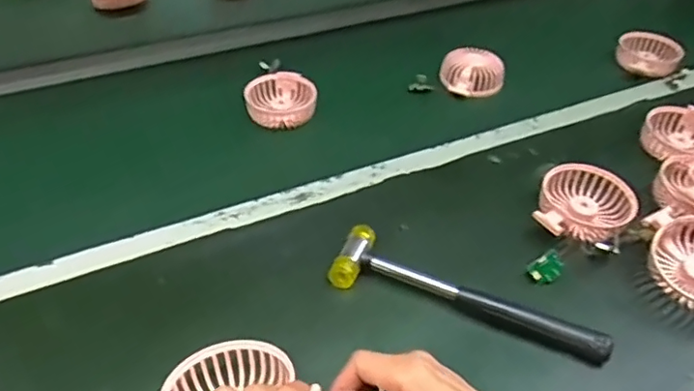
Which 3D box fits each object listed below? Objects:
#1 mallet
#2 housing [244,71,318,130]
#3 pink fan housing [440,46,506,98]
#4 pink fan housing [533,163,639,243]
[{"bbox_3d":[0.105,0.086,0.503,0.235,0.031,0.059,15,45,12],"label":"mallet"},{"bbox_3d":[-0.087,-0.131,0.756,0.089,0.036,0.095,-3,44,-6],"label":"housing"},{"bbox_3d":[0.180,-0.175,0.818,0.090,0.042,0.078,11,44,9],"label":"pink fan housing"},{"bbox_3d":[0.239,0.010,0.583,0.105,0.034,0.087,-30,51,-31],"label":"pink fan housing"}]

